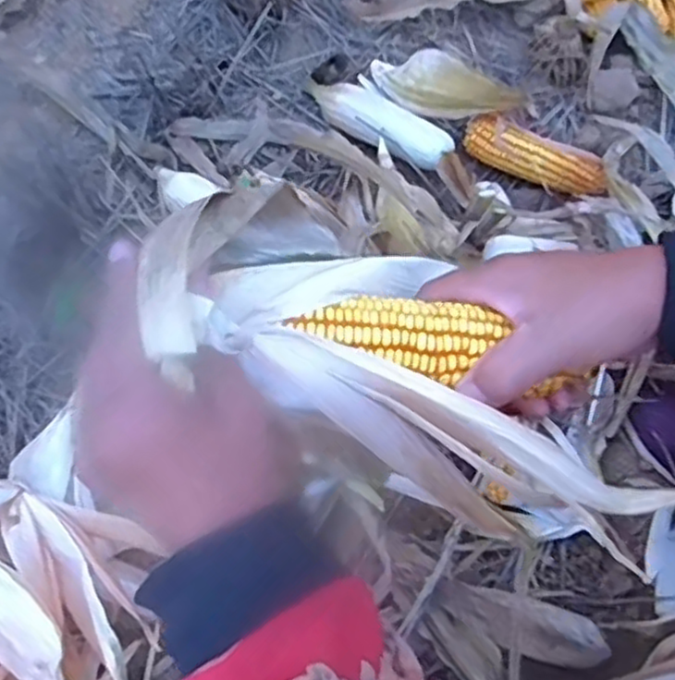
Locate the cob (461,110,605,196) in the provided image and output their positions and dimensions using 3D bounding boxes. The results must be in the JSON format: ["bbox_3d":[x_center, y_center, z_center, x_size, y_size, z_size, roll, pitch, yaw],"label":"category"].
[{"bbox_3d":[0.240,-0.224,0.864,0.178,0.059,0.058,36,78,8],"label":"cob"}]

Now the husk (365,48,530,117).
[{"bbox_3d":[0.124,-0.312,0.856,0.204,0.065,0.053,19,74,23],"label":"husk"}]

